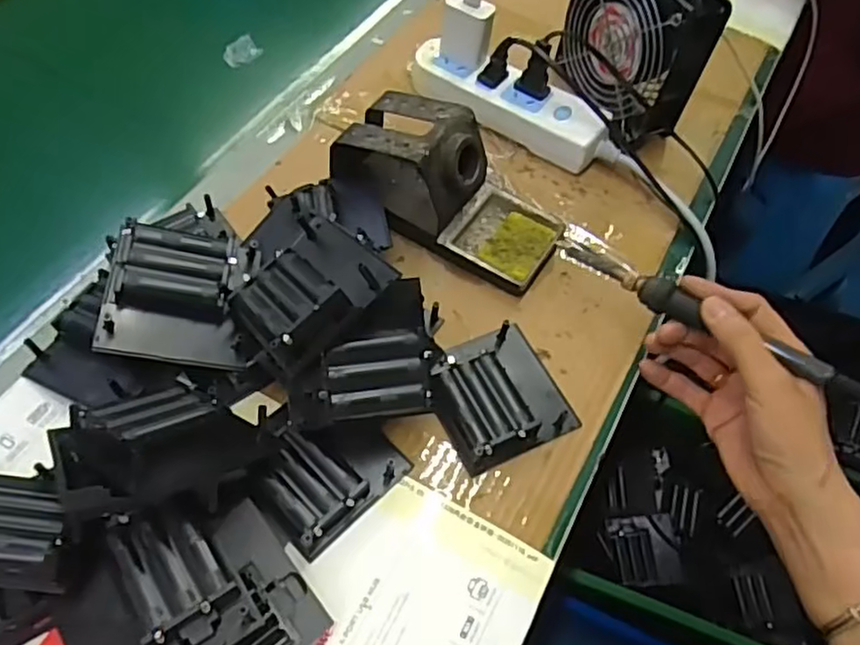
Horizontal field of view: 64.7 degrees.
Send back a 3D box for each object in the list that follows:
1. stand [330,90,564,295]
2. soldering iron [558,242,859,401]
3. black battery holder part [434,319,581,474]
[{"bbox_3d":[0.013,-0.094,0.471,0.160,0.077,0.081,25,58,11],"label":"stand"},{"bbox_3d":[0.169,-0.004,0.417,0.205,0.014,0.017,31,59,24],"label":"soldering iron"},{"bbox_3d":[0.040,0.042,0.414,0.083,0.021,0.078,-21,61,-19],"label":"black battery holder part"}]

